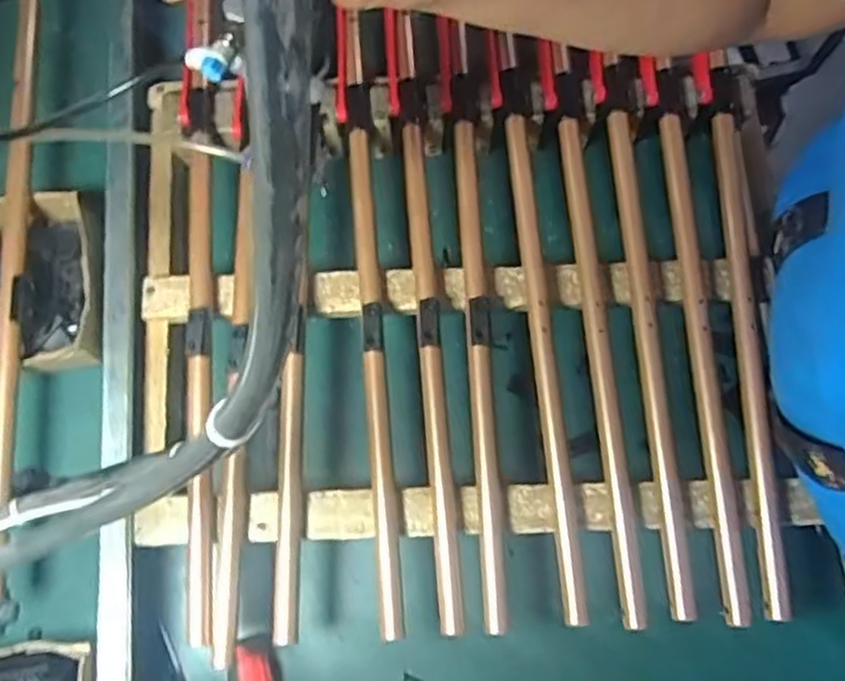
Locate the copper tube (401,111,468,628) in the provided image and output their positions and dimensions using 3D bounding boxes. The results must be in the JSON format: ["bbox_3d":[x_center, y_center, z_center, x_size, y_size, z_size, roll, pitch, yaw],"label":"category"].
[{"bbox_3d":[0.007,0.007,0.529,0.017,0.020,0.379,-4,74,-1],"label":"copper tube"}]

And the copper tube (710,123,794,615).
[{"bbox_3d":[0.241,0.005,0.536,0.021,0.014,0.369,0,74,0],"label":"copper tube"}]

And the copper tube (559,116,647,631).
[{"bbox_3d":[0.130,0.010,0.532,0.020,0.019,0.368,-4,74,-1],"label":"copper tube"}]

